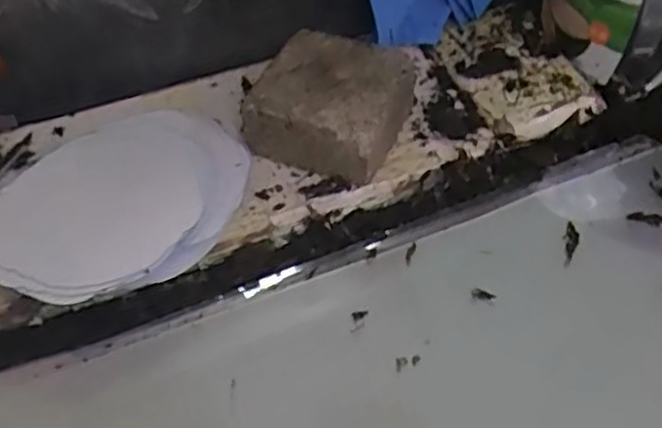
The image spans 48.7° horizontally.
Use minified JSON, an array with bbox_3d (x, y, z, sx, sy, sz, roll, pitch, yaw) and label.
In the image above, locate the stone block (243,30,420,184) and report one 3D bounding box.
[{"bbox_3d":[-0.001,-0.082,0.551,0.108,0.056,0.102,14,50,16],"label":"stone block"}]

